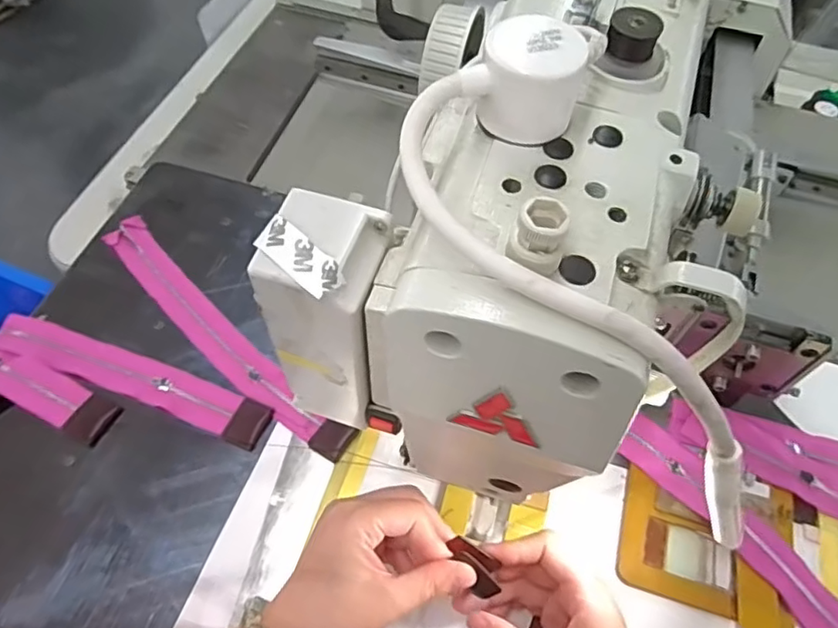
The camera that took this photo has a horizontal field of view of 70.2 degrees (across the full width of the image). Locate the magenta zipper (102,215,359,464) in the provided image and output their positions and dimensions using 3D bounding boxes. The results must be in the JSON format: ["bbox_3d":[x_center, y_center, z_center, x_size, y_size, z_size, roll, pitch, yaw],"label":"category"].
[{"bbox_3d":[-0.164,0.015,0.484,0.290,0.017,0.037,39,61,21],"label":"magenta zipper"}]

